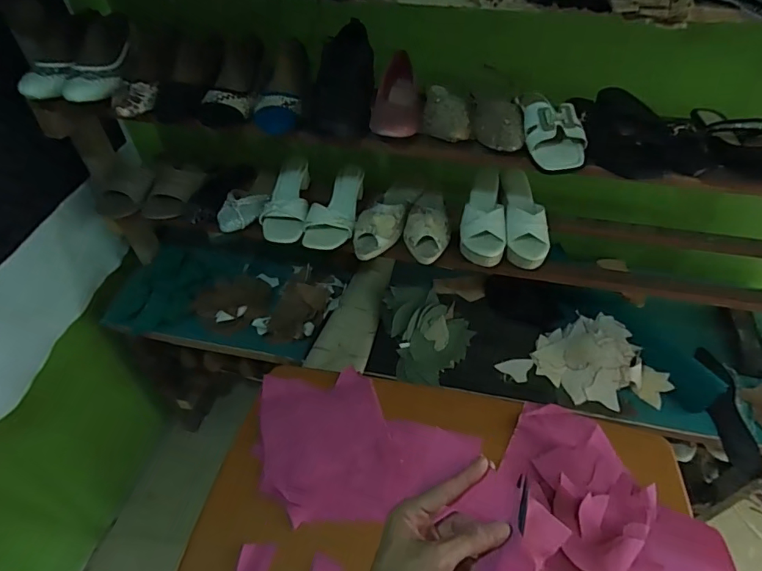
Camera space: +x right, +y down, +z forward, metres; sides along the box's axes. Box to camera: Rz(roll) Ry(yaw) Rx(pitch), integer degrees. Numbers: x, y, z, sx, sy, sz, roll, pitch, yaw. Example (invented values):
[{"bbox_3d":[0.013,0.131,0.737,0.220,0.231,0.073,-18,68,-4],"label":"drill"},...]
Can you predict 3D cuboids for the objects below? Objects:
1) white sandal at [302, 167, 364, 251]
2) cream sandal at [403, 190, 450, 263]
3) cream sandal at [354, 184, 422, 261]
[{"bbox_3d":[-0.091,-0.159,0.975,0.092,0.057,0.212,8,48,8],"label":"white sandal"},{"bbox_3d":[0.094,-0.138,0.955,0.088,0.062,0.214,3,47,4],"label":"cream sandal"},{"bbox_3d":[0.013,-0.148,0.961,0.084,0.061,0.234,18,50,17],"label":"cream sandal"}]

